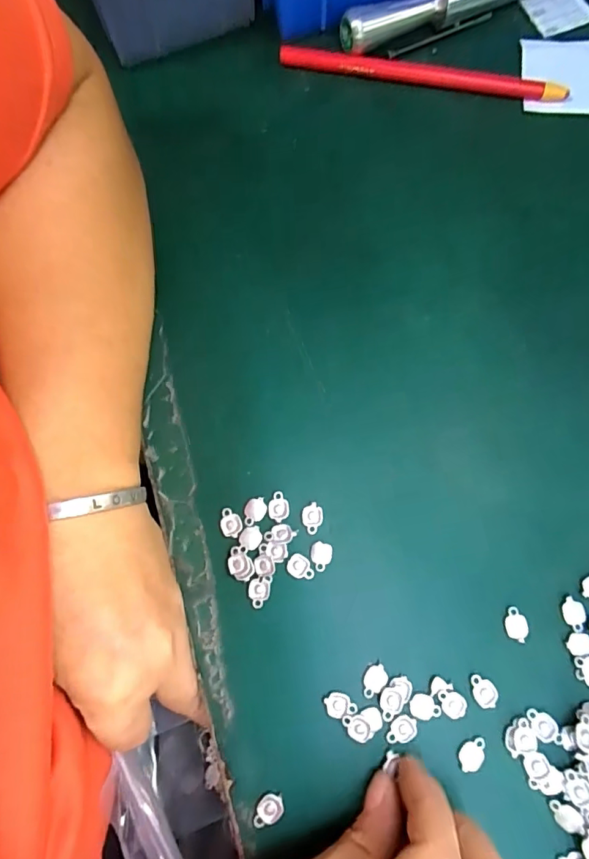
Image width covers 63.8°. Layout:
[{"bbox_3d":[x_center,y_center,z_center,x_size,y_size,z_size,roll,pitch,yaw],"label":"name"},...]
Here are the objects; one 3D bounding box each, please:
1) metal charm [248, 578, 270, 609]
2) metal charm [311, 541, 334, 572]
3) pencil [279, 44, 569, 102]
[{"bbox_3d":[-0.016,0.075,0.216,0.010,0.004,0.012,8,76,3],"label":"metal charm"},{"bbox_3d":[0.013,0.059,0.220,0.010,0.004,0.013,5,76,3],"label":"metal charm"},{"bbox_3d":[0.076,-0.213,0.281,0.166,0.014,0.013,10,76,4],"label":"pencil"}]

